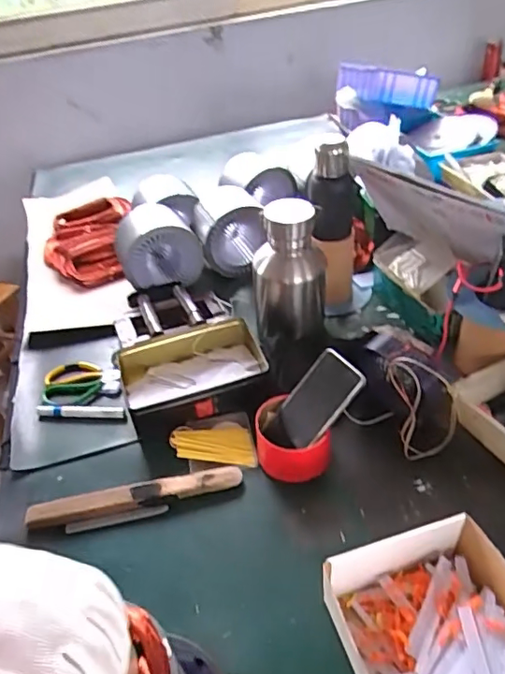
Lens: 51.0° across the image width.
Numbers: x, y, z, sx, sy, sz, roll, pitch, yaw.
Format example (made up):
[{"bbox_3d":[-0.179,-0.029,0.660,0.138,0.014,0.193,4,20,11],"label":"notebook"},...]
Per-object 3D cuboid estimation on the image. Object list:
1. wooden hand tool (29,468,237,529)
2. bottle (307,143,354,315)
[{"bbox_3d":[-0.154,0.209,0.700,0.276,0.027,0.029,-12,40,-5],"label":"wooden hand tool"},{"bbox_3d":[0.139,-0.174,0.922,0.076,0.309,0.091,-2,40,7],"label":"bottle"}]

